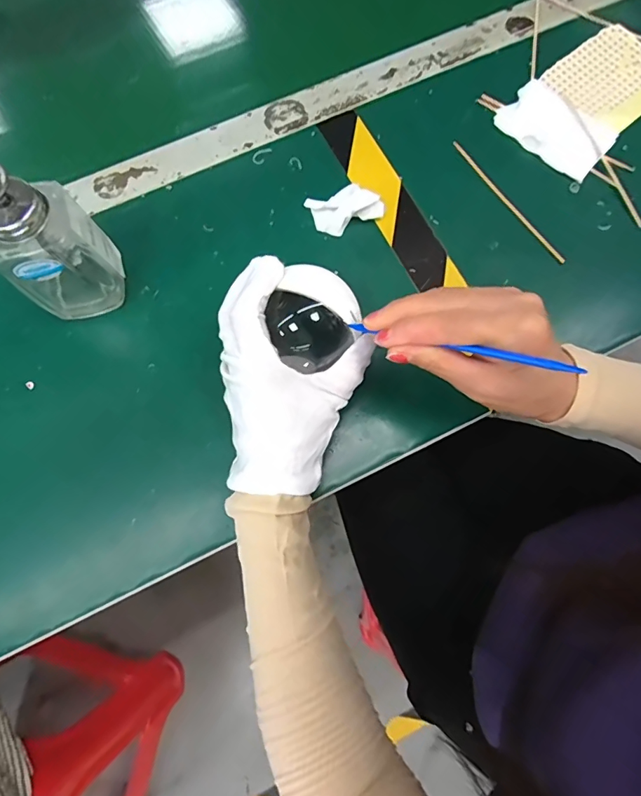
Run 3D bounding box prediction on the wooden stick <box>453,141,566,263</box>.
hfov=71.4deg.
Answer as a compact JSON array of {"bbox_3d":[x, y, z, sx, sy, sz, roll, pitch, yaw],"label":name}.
[{"bbox_3d":[0.158,-0.168,0.377,0.007,0.005,0.141,-33,78,-7],"label":"wooden stick"}]

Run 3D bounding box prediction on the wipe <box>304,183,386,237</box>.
[{"bbox_3d":[0.021,-0.160,0.368,0.055,0.019,0.039,-19,76,-4],"label":"wipe"}]

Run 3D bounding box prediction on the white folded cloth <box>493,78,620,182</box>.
[{"bbox_3d":[0.208,-0.239,0.392,0.094,0.008,0.064,42,80,10],"label":"white folded cloth"}]

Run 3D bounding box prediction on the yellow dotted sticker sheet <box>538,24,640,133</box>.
[{"bbox_3d":[0.271,-0.297,0.411,0.116,0.011,0.092,-41,79,-9],"label":"yellow dotted sticker sheet"}]

